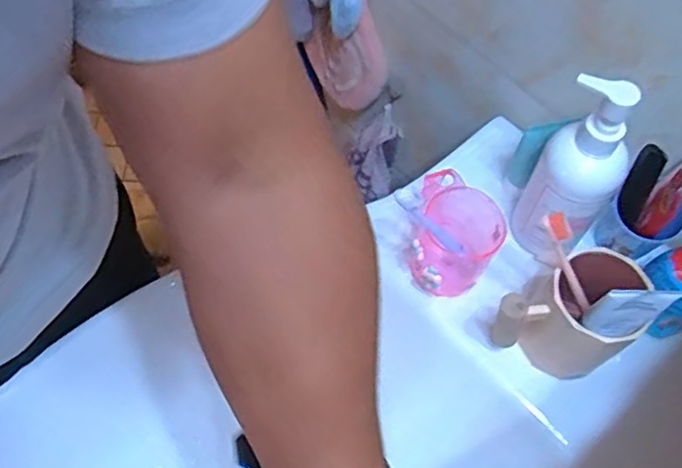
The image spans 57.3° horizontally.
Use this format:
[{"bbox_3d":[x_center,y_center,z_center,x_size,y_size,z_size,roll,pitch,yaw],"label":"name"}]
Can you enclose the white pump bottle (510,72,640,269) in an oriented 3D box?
[{"bbox_3d":[0.203,-0.052,0.539,0.071,0.202,0.054,40,66,16],"label":"white pump bottle"}]

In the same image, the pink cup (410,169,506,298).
[{"bbox_3d":[0.097,0.005,0.573,0.083,0.091,0.078,2,61,-3],"label":"pink cup"}]

